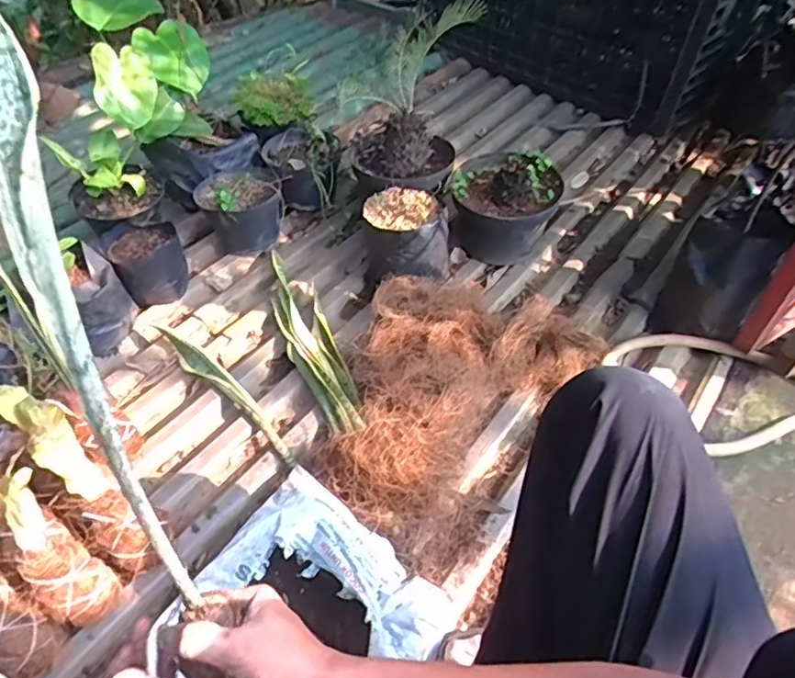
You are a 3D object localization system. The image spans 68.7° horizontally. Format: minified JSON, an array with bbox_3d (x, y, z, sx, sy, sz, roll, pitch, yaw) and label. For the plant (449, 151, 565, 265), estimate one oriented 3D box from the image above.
[{"bbox_3d":[0.212,-0.257,1.180,0.207,0.191,0.178,15,48,8],"label":"plant"}]

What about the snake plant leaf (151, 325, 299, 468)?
[{"bbox_3d":[-0.283,0.082,0.971,0.047,0.019,0.380,-35,59,-31],"label":"snake plant leaf"}]

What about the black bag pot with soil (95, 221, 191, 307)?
[{"bbox_3d":[-0.476,-0.144,1.108,0.136,0.112,0.134,-17,52,-20],"label":"black bag pot with soil"}]

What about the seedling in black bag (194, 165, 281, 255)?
[{"bbox_3d":[-0.323,-0.266,1.204,0.158,0.141,0.172,-15,51,-18],"label":"seedling in black bag"}]

